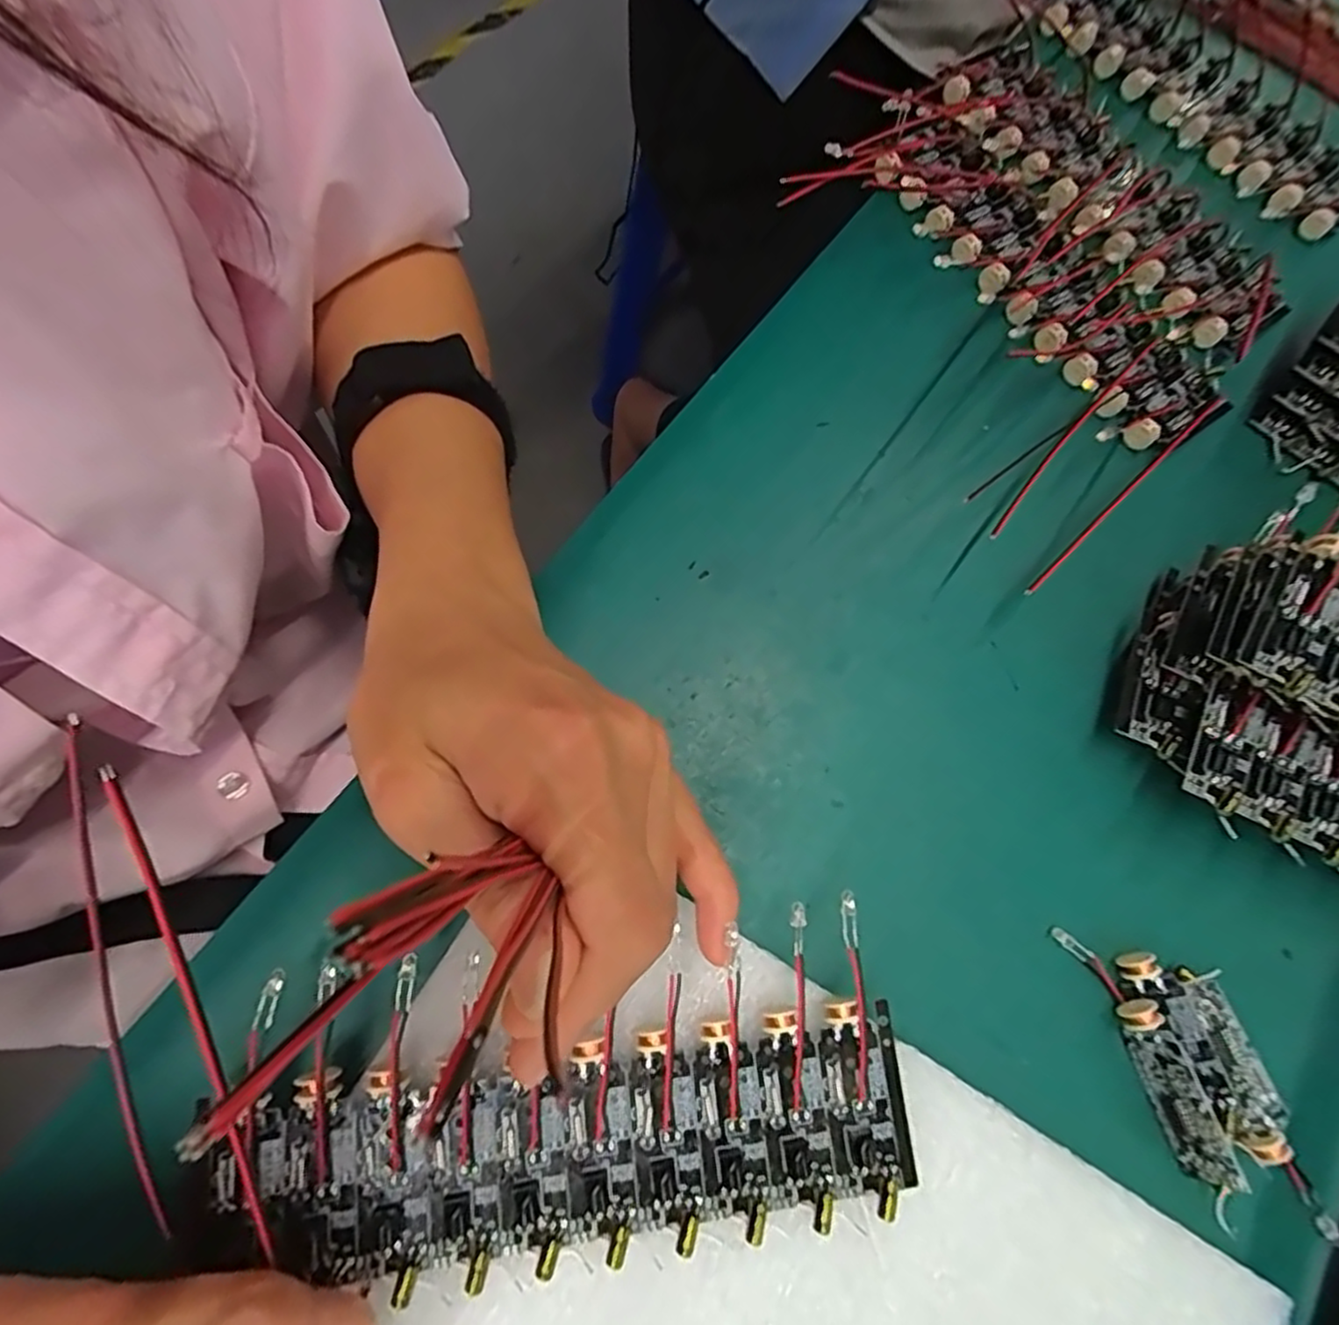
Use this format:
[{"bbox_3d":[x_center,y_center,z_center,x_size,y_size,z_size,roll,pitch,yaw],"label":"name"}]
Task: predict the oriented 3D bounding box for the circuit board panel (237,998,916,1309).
[{"bbox_3d":[-0.018,0.113,0.158,0.148,0.008,0.045,-5,72,-5],"label":"circuit board panel"}]

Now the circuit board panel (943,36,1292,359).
[{"bbox_3d":[0.170,-0.185,0.263,0.057,0.012,0.159,-37,80,-14],"label":"circuit board panel"}]

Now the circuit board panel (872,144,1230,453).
[{"bbox_3d":[0.138,-0.142,0.251,0.052,0.010,0.151,-31,79,-13],"label":"circuit board panel"}]

